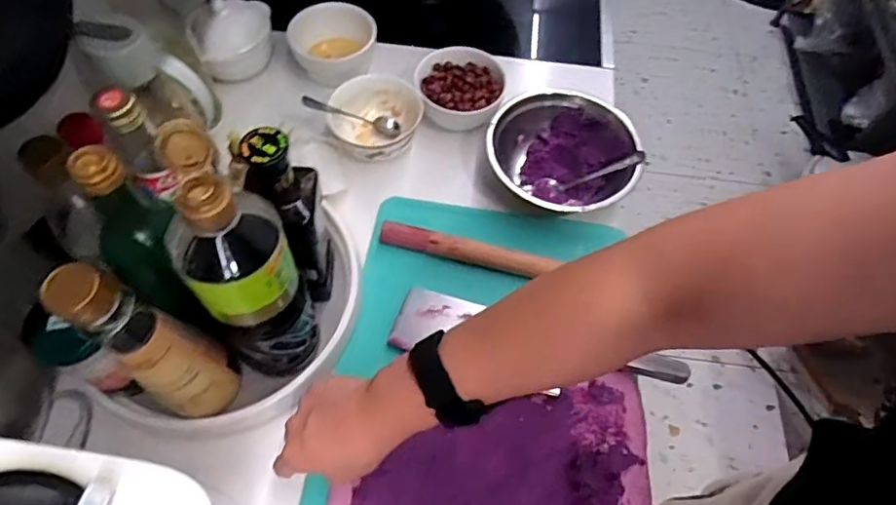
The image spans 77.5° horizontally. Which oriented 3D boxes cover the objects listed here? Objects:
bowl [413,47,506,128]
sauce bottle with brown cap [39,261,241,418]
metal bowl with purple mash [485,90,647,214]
[{"bbox_3d":[0.015,-0.211,0.733,0.112,0.055,0.116,1,60,-2],"label":"bowl"},{"bbox_3d":[-0.216,0.073,0.426,0.061,0.218,0.052,-36,67,-21],"label":"sauce bottle with brown cap"},{"bbox_3d":[0.137,-0.108,0.696,0.175,0.087,0.174,1,60,-2],"label":"metal bowl with purple mash"}]

